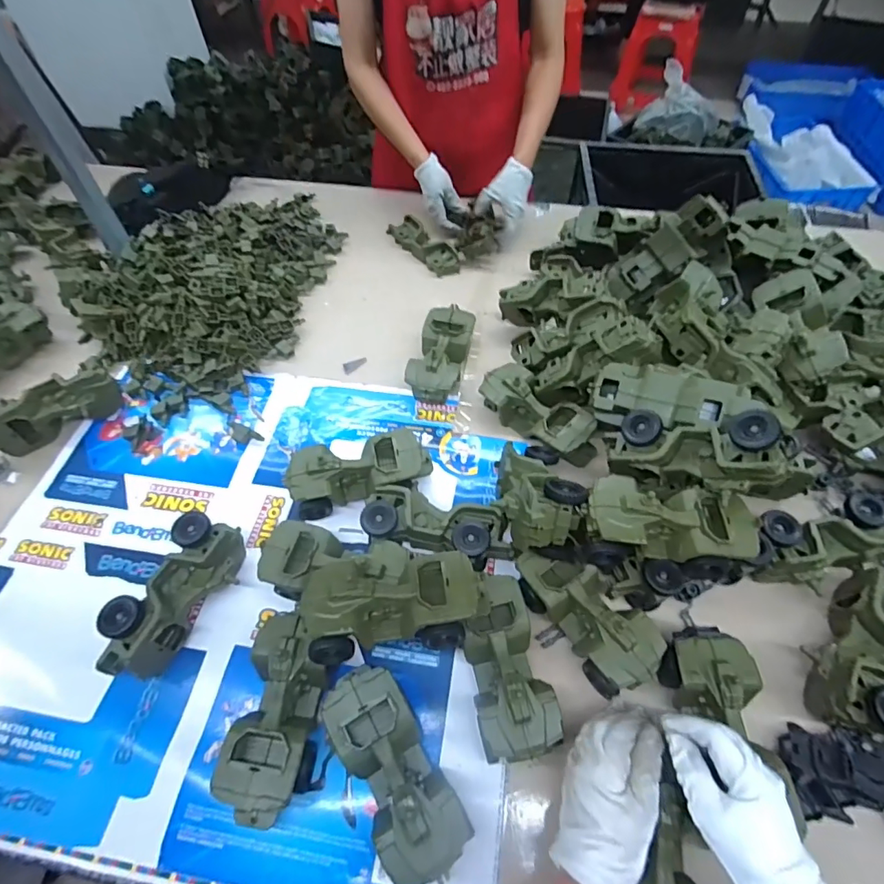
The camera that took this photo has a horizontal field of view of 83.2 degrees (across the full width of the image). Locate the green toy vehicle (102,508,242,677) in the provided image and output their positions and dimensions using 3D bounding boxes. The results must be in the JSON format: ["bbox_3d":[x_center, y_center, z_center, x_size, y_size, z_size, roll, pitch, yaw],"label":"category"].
[{"bbox_3d":[-0.311,0.180,0.587,0.078,0.080,0.187,23,61,15],"label":"green toy vehicle"}]

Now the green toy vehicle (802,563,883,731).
[{"bbox_3d":[0.460,0.218,0.535,0.087,0.065,0.189,34,64,20],"label":"green toy vehicle"}]

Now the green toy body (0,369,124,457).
[{"bbox_3d":[-0.576,-0.045,0.741,0.180,0.068,0.064,-23,60,-13],"label":"green toy body"}]

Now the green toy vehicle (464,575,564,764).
[{"bbox_3d":[0.068,0.241,0.540,0.080,0.080,0.176,-8,58,-4],"label":"green toy vehicle"}]

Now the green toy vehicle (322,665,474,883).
[{"bbox_3d":[-0.049,0.317,0.491,0.078,0.080,0.184,-28,61,-16],"label":"green toy vehicle"}]

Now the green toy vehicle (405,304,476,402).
[{"bbox_3d":[-0.001,-0.139,0.800,0.080,0.067,0.178,10,58,7],"label":"green toy vehicle"}]

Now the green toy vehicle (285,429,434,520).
[{"bbox_3d":[-0.106,0.045,0.670,0.187,0.082,0.077,-12,58,-7],"label":"green toy vehicle"}]

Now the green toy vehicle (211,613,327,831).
[{"bbox_3d":[-0.167,0.282,0.516,0.083,0.079,0.180,1,58,2],"label":"green toy vehicle"}]

